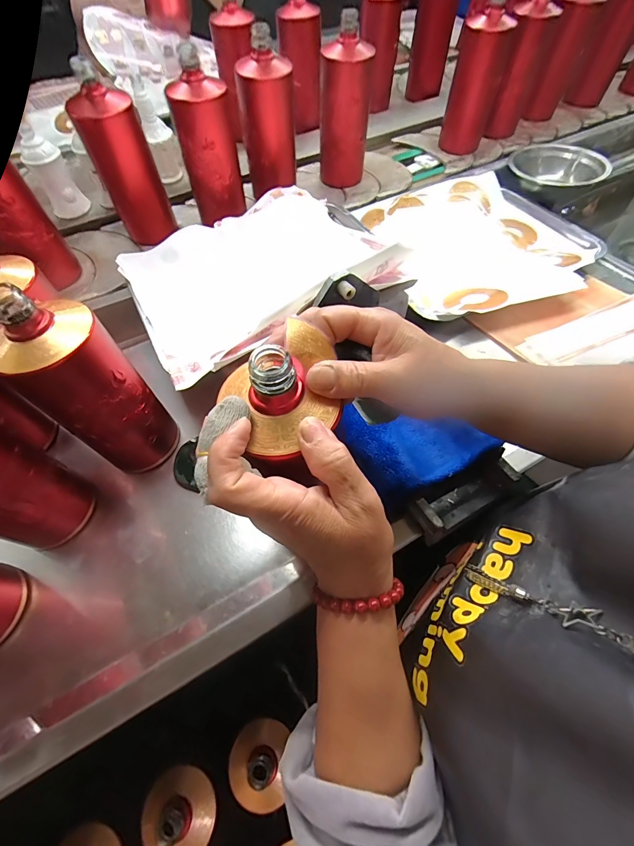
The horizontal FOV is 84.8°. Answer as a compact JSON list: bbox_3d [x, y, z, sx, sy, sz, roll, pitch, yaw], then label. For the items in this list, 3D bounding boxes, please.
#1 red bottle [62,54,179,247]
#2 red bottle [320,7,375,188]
[{"bbox_3d":[-0.274,-0.370,0.509,0.058,0.190,0.077,22,65,12],"label":"red bottle"},{"bbox_3d":[0.049,-0.529,0.596,0.082,0.195,0.086,6,63,4],"label":"red bottle"}]

